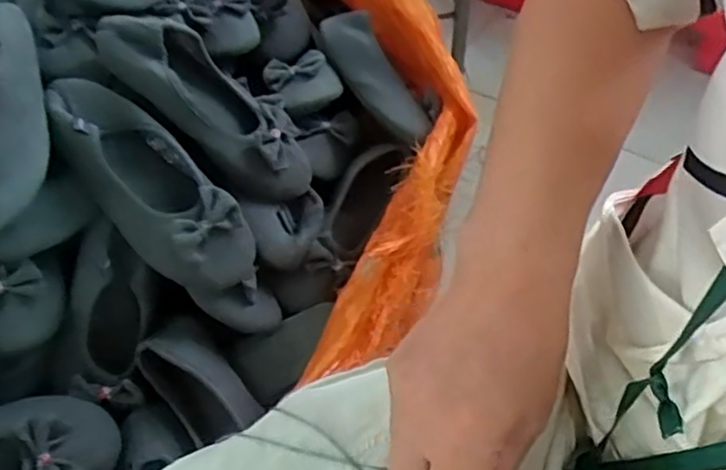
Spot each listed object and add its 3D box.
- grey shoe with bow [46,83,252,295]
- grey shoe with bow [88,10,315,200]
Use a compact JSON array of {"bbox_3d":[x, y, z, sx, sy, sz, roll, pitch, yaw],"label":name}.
[{"bbox_3d":[-0.203,-0.049,0.632,0.093,0.058,0.250,-42,92,-24],"label":"grey shoe with bow"},{"bbox_3d":[-0.150,-0.129,0.668,0.248,0.052,0.098,41,55,-21],"label":"grey shoe with bow"}]

